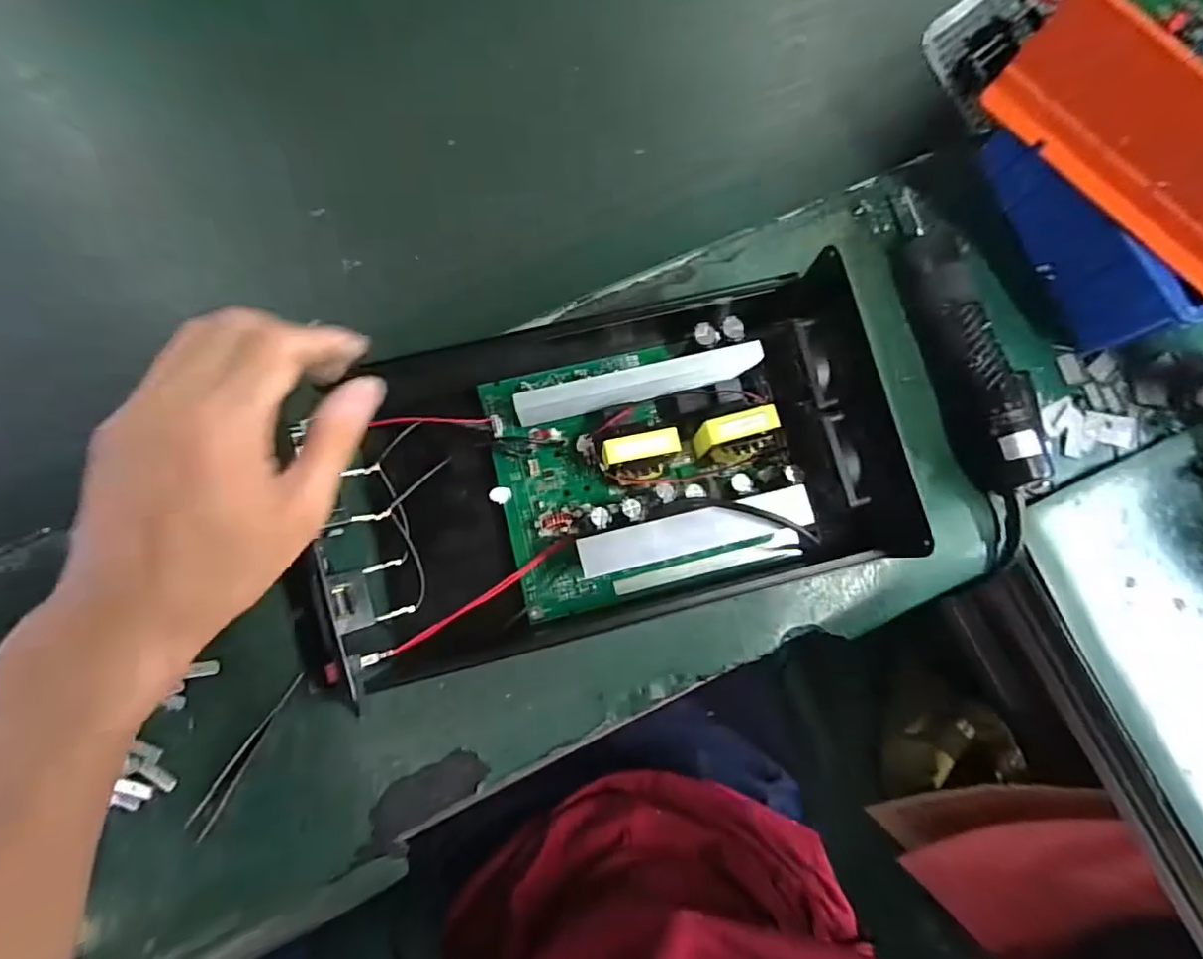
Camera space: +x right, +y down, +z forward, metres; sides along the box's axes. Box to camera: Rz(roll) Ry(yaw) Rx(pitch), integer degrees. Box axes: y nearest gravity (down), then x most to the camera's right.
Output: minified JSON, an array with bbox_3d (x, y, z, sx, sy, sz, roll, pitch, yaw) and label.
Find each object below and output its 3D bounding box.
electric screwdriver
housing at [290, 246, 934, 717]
[{"bbox_3d":[0.270,-0.107,0.408,0.050,0.032,0.227,-15,81,-5],"label":"electric screwdriver"},{"bbox_3d":[-0.011,-0.005,0.344,0.348,0.096,0.196,-15,84,-3],"label":"housing"}]

